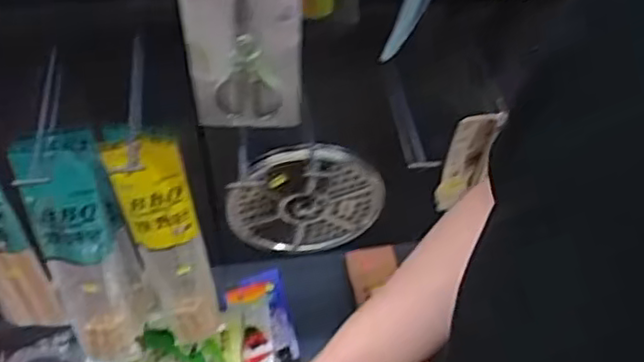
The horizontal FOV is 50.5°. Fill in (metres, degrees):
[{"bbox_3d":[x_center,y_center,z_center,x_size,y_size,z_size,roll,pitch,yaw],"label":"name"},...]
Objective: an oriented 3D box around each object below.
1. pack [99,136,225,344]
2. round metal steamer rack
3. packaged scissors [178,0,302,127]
[{"bbox_3d":[-0.225,0.105,1.023,0.107,0.451,0.051,-11,51,-12],"label":"pack"},{"bbox_3d":[-0.023,0.029,0.979,0.217,0.211,0.027,-7,51,-8],"label":"round metal steamer rack"},{"bbox_3d":[-0.085,-0.156,0.723,0.126,0.291,0.027,0,50,-3],"label":"packaged scissors"}]

